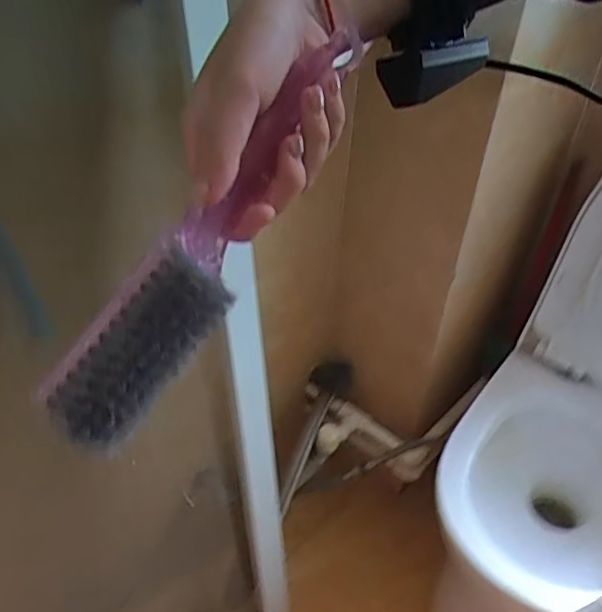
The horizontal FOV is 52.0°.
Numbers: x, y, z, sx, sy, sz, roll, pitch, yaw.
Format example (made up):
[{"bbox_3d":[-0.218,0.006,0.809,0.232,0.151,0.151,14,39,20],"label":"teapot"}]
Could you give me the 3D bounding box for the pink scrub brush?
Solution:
[{"bbox_3d":[-0.037,-0.042,0.288,0.042,0.033,0.231,22,71,22],"label":"pink scrub brush"}]

